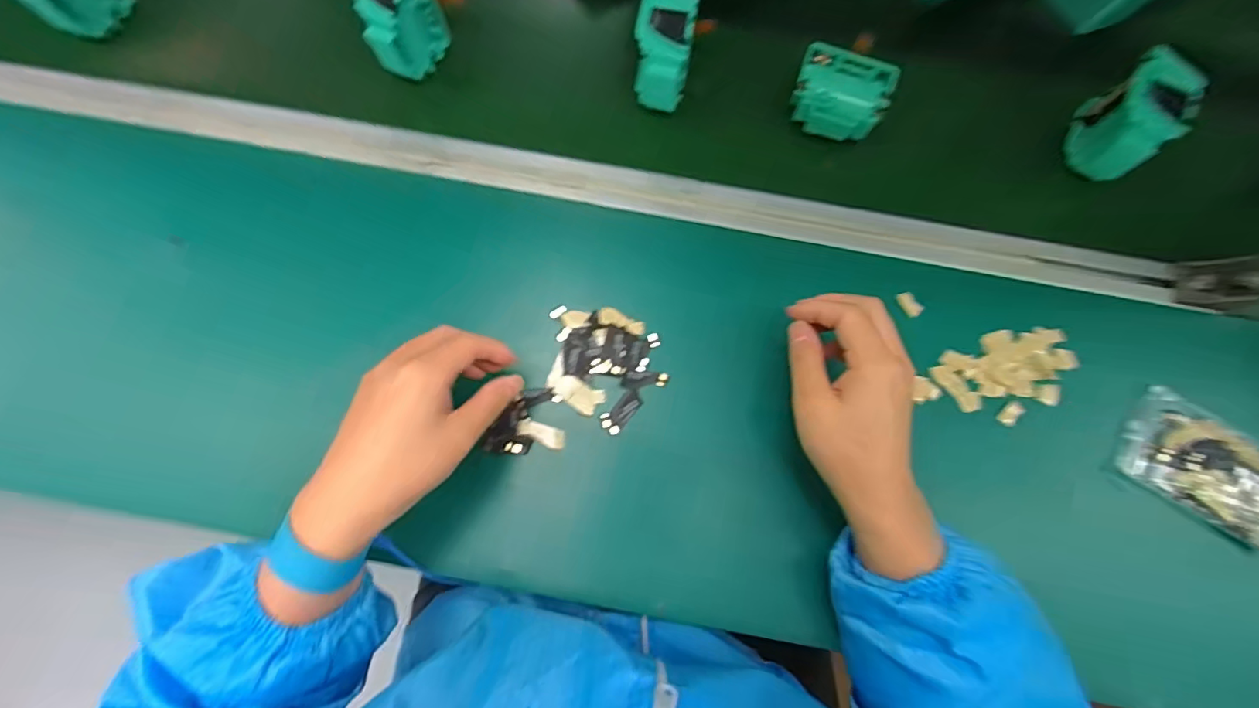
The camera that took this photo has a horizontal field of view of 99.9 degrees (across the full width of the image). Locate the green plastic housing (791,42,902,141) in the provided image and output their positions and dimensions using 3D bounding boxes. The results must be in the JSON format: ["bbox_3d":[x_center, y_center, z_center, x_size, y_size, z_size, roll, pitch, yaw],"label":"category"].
[{"bbox_3d":[0.174,-0.213,0.436,0.073,0.026,0.063,19,77,4],"label":"green plastic housing"}]

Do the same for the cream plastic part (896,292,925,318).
[{"bbox_3d":[0.221,-0.040,0.417,0.012,0.008,0.021,-37,79,-9],"label":"cream plastic part"}]

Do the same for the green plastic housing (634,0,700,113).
[{"bbox_3d":[0.028,-0.244,0.430,0.042,0.069,0.072,11,76,3],"label":"green plastic housing"}]

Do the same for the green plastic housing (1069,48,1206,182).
[{"bbox_3d":[0.389,-0.179,0.411,0.035,0.076,0.081,24,77,6],"label":"green plastic housing"}]

